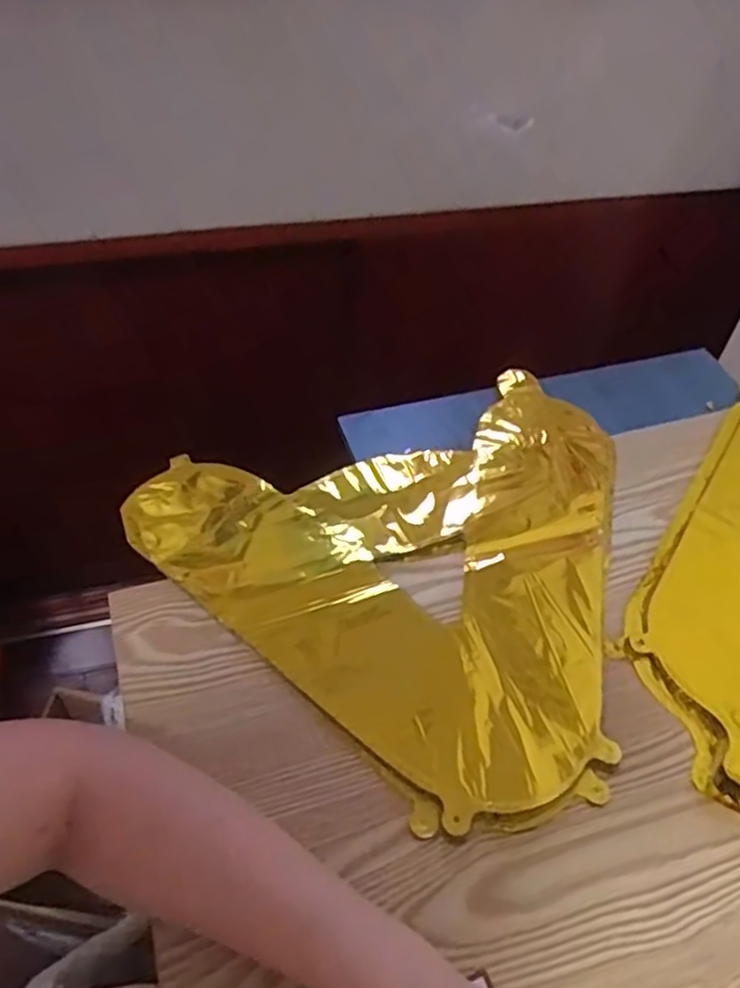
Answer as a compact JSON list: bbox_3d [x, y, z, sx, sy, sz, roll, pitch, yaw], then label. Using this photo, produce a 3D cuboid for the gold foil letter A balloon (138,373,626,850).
[{"bbox_3d":[0.061,0.022,0.556,0.354,0.011,0.354,-36,60,-29],"label":"gold foil letter A balloon"}]

